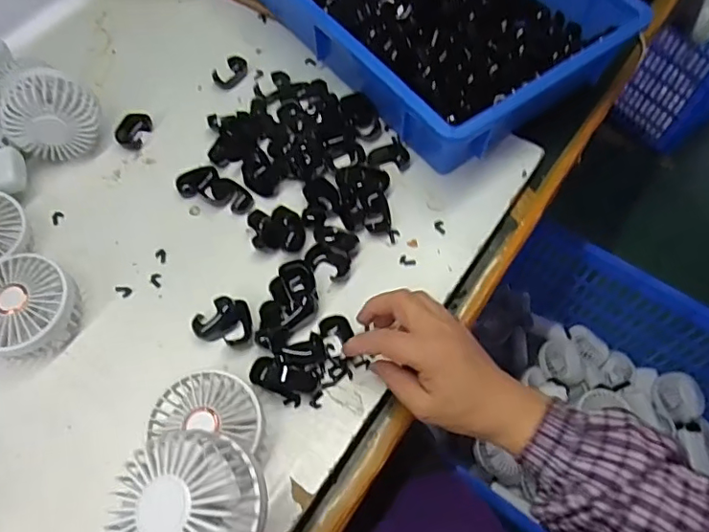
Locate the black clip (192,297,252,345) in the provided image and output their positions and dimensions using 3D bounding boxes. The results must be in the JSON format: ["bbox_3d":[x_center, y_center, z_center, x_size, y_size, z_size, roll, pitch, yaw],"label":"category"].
[{"bbox_3d":[-0.115,0.049,0.477,0.050,0.020,0.038,-13,64,-6],"label":"black clip"}]

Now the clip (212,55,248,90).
[{"bbox_3d":[-0.141,-0.222,0.625,0.027,0.010,0.043,36,69,17],"label":"clip"}]

